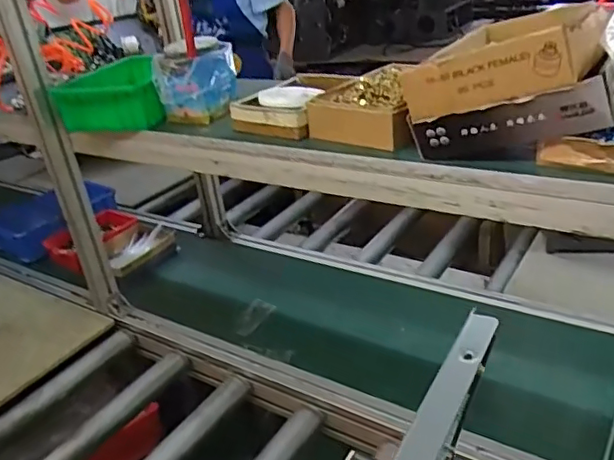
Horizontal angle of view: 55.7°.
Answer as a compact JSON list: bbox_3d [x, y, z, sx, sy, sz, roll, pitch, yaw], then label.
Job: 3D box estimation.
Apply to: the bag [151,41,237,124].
[{"bbox_3d":[-0.173,-0.237,0.928,0.092,0.106,0.100,9,32,28],"label":"bag"}]

